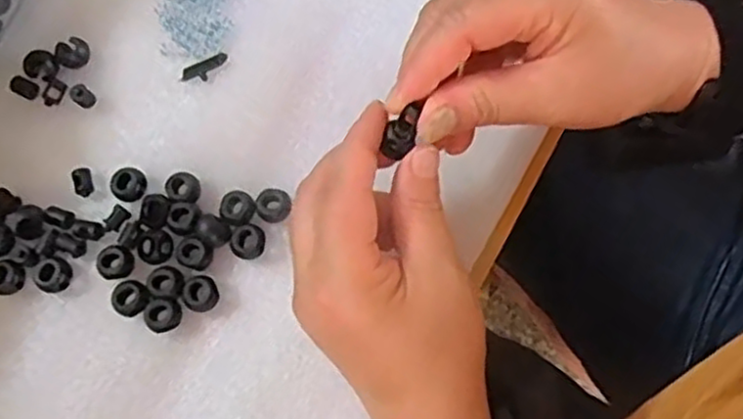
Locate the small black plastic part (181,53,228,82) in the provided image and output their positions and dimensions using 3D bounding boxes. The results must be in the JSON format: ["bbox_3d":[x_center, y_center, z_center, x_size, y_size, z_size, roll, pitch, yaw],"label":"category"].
[{"bbox_3d":[-0.092,-0.078,0.401,0.027,0.004,0.011,-24,75,-3],"label":"small black plastic part"}]

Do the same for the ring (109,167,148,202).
[{"bbox_3d":[-0.127,-0.013,0.377,0.018,0.009,0.018,-1,75,4],"label":"ring"}]

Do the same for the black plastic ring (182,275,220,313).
[{"bbox_3d":[-0.085,0.042,0.360,0.017,0.007,0.017,-1,75,4],"label":"black plastic ring"}]

